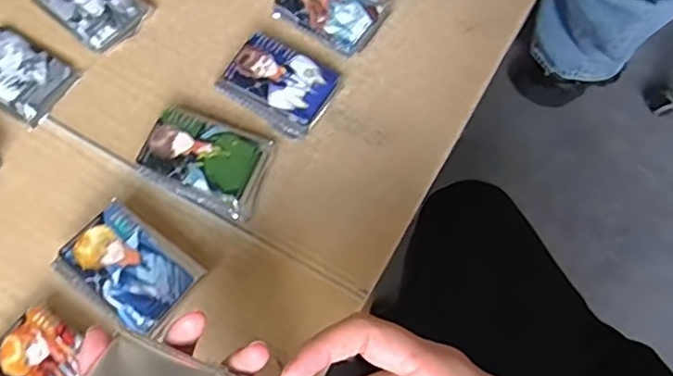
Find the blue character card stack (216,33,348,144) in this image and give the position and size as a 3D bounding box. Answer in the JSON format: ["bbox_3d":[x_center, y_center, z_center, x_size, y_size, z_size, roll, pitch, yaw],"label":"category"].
[{"bbox_3d":[-0.049,-0.087,0.505,0.087,0.022,0.066,28,66,10],"label":"blue character card stack"}]

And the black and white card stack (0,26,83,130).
[{"bbox_3d":[-0.270,-0.097,0.504,0.091,0.010,0.061,30,66,11],"label":"black and white card stack"}]

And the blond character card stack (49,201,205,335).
[{"bbox_3d":[-0.146,0.059,0.426,0.084,0.029,0.064,34,67,12],"label":"blond character card stack"}]

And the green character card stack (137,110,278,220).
[{"bbox_3d":[-0.102,-0.025,0.473,0.092,0.020,0.070,20,65,6],"label":"green character card stack"}]

